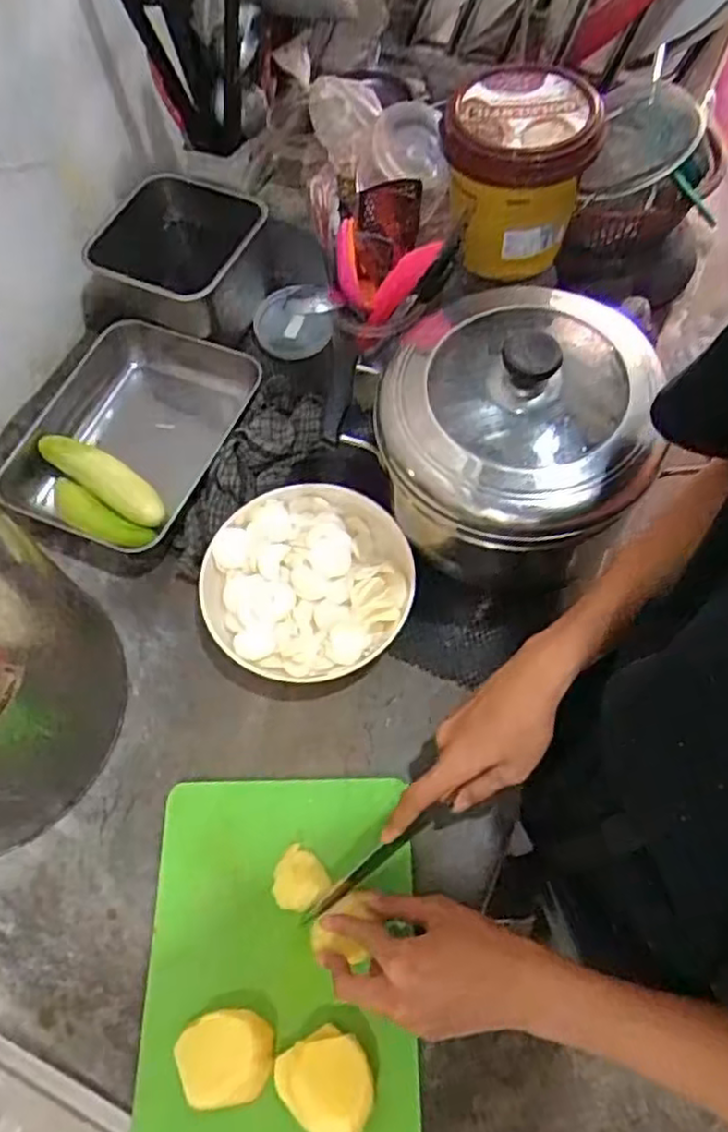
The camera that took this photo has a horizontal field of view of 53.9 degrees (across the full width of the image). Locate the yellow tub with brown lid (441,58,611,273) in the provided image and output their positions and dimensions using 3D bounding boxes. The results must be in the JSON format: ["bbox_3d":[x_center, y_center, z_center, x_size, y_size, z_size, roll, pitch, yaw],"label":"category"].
[{"bbox_3d":[0.129,-0.331,0.615,0.118,0.123,0.109,-1,64,3],"label":"yellow tub with brown lid"}]

